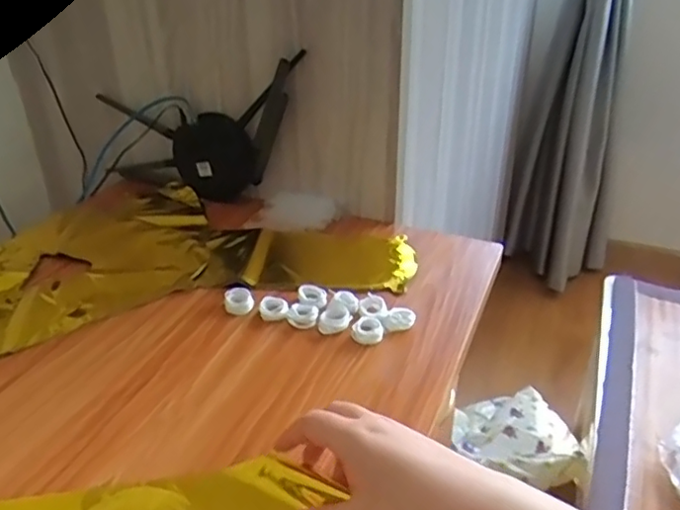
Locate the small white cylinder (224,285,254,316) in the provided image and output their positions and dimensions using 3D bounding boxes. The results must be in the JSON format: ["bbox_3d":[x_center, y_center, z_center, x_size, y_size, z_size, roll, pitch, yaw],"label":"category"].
[{"bbox_3d":[-0.102,0.046,0.627,0.029,0.016,0.031,-4,31,-6],"label":"small white cylinder"}]

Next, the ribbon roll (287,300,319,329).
[{"bbox_3d":[-0.036,0.058,0.608,0.030,0.010,0.030,0,31,0],"label":"ribbon roll"}]

